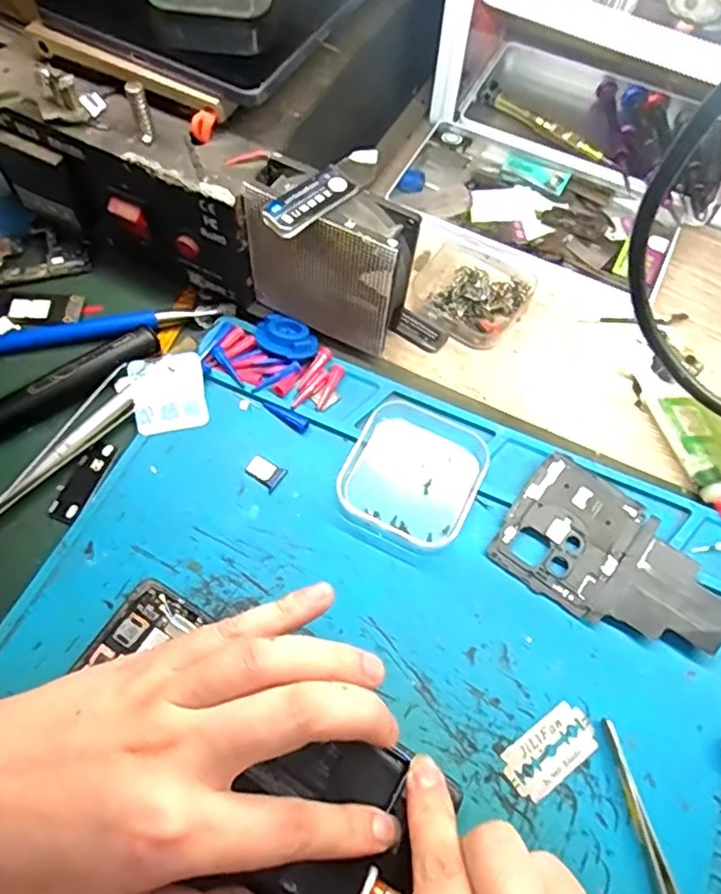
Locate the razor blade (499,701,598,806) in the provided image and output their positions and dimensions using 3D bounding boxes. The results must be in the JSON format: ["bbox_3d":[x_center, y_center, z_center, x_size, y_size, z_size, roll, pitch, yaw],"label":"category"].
[{"bbox_3d":[0.081,0.128,0.259,0.042,0.004,0.023,-33,69,-16],"label":"razor blade"}]

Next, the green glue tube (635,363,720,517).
[{"bbox_3d":[0.170,-0.003,0.318,0.027,0.012,0.103,-8,64,-5],"label":"green glue tube"}]

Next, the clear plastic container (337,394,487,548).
[{"bbox_3d":[0.028,0.013,0.310,0.062,0.012,0.066,25,66,11],"label":"clear plastic container"}]

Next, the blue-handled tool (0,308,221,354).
[{"bbox_3d":[-0.159,-0.065,0.342,0.155,0.007,0.016,-8,64,-5],"label":"blue-handled tool"}]

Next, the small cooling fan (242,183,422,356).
[{"bbox_3d":[-0.017,-0.090,0.316,0.080,0.083,0.029,21,65,9],"label":"small cooling fan"}]

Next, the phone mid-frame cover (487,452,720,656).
[{"bbox_3d":[0.121,0.054,0.291,0.104,0.005,0.064,33,75,17],"label":"phone mid-frame cover"}]

